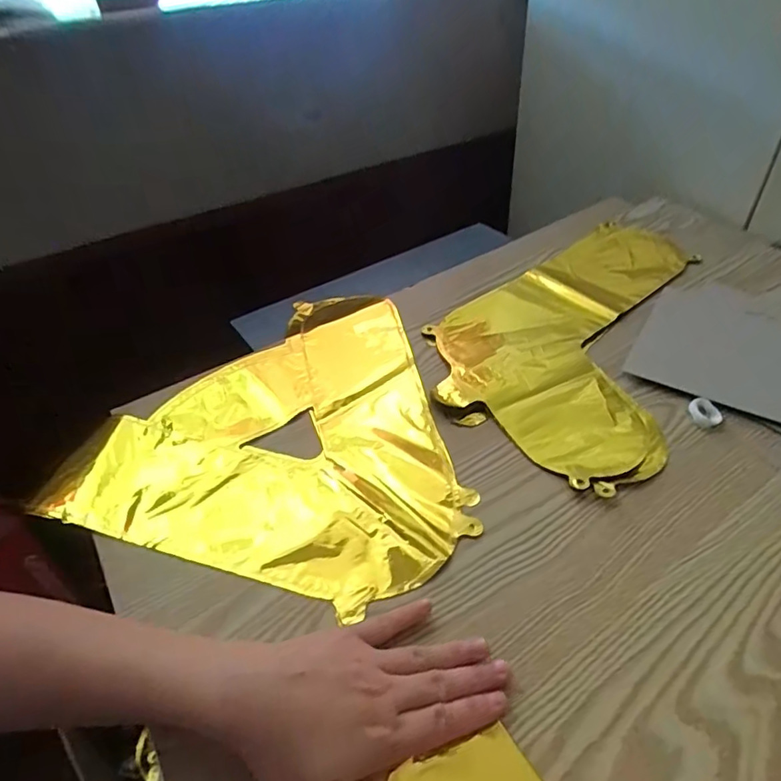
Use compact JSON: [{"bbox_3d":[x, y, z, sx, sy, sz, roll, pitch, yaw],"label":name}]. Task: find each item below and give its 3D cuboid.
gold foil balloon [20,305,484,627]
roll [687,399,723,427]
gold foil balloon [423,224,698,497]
[{"bbox_3d":[-0.069,0.010,0.487,0.311,0.009,0.339,11,44,16],"label":"gold foil balloon"},{"bbox_3d":[0.269,0.019,0.453,0.026,0.008,0.025,-2,42,2],"label":"roll"},{"bbox_3d":[0.217,-0.073,0.558,0.239,0.009,0.407,30,52,32],"label":"gold foil balloon"}]

